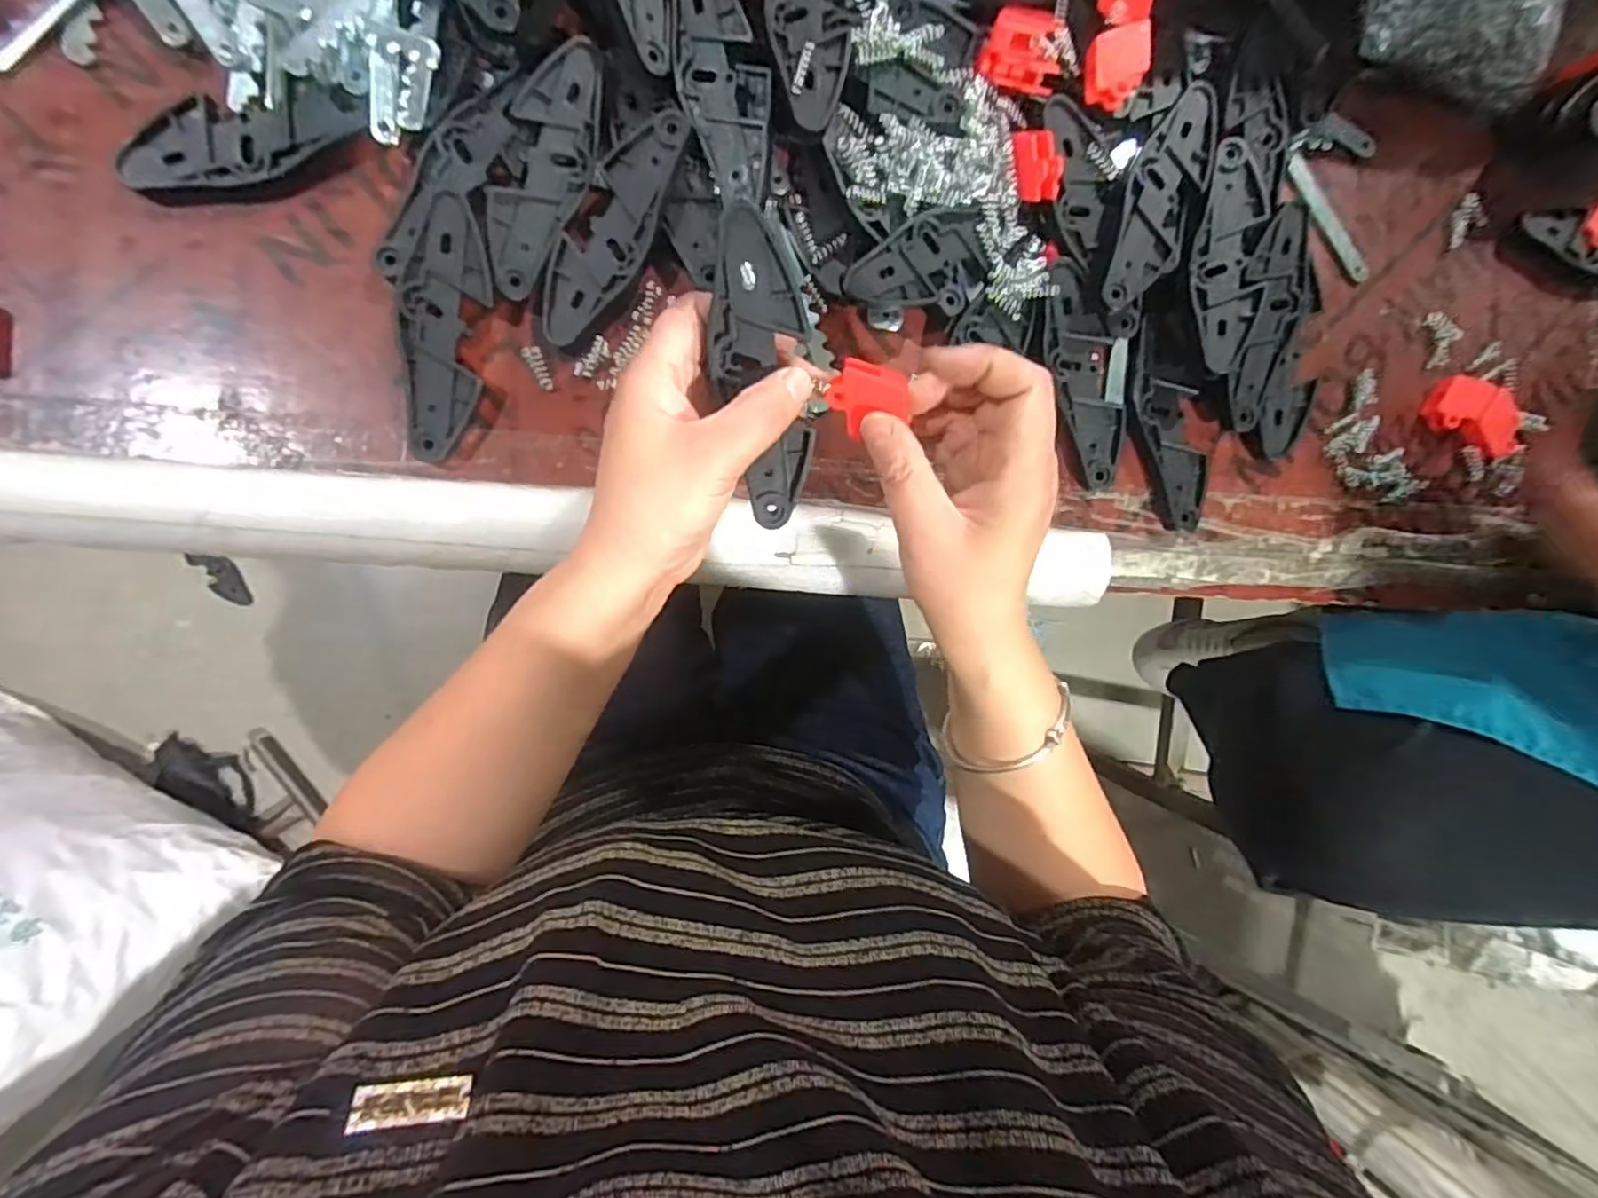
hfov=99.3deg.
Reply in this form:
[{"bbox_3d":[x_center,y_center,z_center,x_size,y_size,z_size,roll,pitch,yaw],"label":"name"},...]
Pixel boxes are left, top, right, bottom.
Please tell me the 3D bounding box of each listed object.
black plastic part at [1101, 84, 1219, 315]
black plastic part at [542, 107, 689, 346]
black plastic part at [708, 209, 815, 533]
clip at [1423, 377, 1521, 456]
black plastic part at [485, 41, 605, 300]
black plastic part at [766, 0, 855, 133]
[{"bbox_3d":[0.196,-0.214,0.368,0.042,0.014,0.123,16,89,-9],"label":"black plastic part"},{"bbox_3d":[-0.093,-0.186,0.341,0.038,0.016,0.123,31,87,-8],"label":"black plastic part"},{"bbox_3d":[-0.015,-0.090,0.283,0.039,0.005,0.125,-11,117,-9],"label":"black plastic part"},{"bbox_3d":[0.426,-0.116,0.427,0.055,0.021,0.035,31,87,-8],"label":"clip"},{"bbox_3d":[-0.125,-0.212,0.334,0.038,0.006,0.123,17,92,-33],"label":"black plastic part"},{"bbox_3d":[0.005,-0.291,0.336,0.040,0.010,0.112,-4,92,-9],"label":"black plastic part"}]

